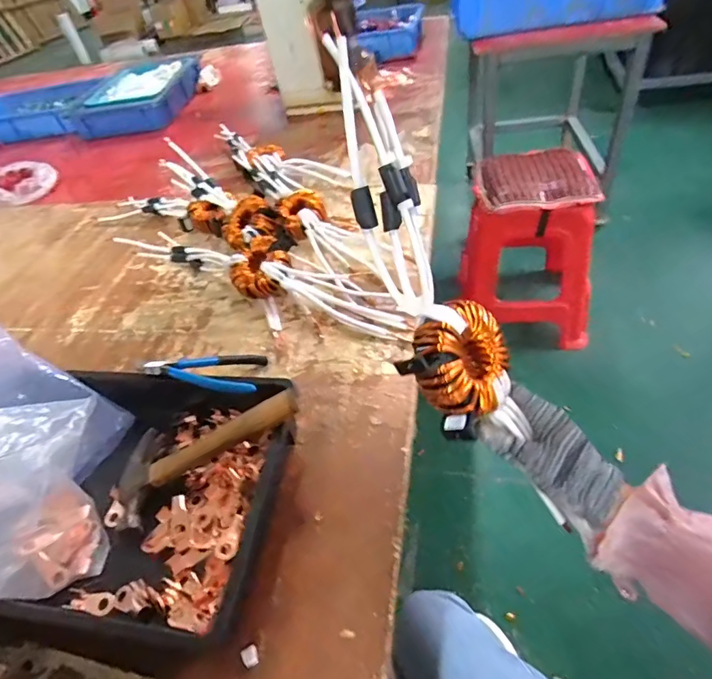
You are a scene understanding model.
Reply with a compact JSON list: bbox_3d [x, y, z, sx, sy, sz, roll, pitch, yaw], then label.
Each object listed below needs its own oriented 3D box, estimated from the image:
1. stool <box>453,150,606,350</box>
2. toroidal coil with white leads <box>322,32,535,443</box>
[{"bbox_3d":[0.488,-0.261,1.306,0.338,0.429,0.339,-2,46,11],"label":"stool"},{"bbox_3d":[0.052,-0.064,0.362,0.082,0.319,0.045,-25,6,-16],"label":"toroidal coil with white leads"}]

